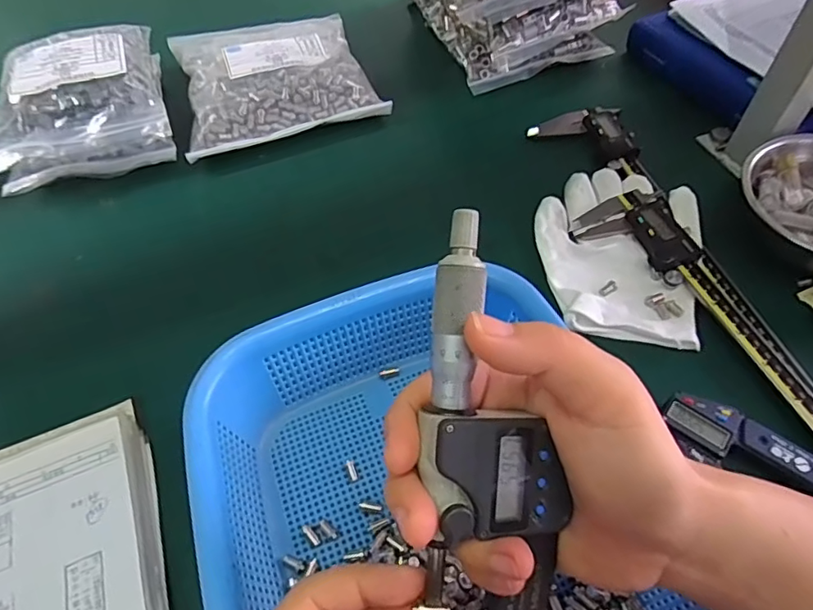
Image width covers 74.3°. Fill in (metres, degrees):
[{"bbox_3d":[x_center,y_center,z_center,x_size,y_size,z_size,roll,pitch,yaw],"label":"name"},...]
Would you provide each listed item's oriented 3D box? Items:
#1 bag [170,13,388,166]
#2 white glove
[{"bbox_3d":[-0.134,-0.236,0.535,0.178,0.035,0.183,-19,53,-8],"label":"bag"},{"bbox_3d":[0.156,-0.044,0.405,0.115,0.024,0.155,10,54,13],"label":"white glove"}]

